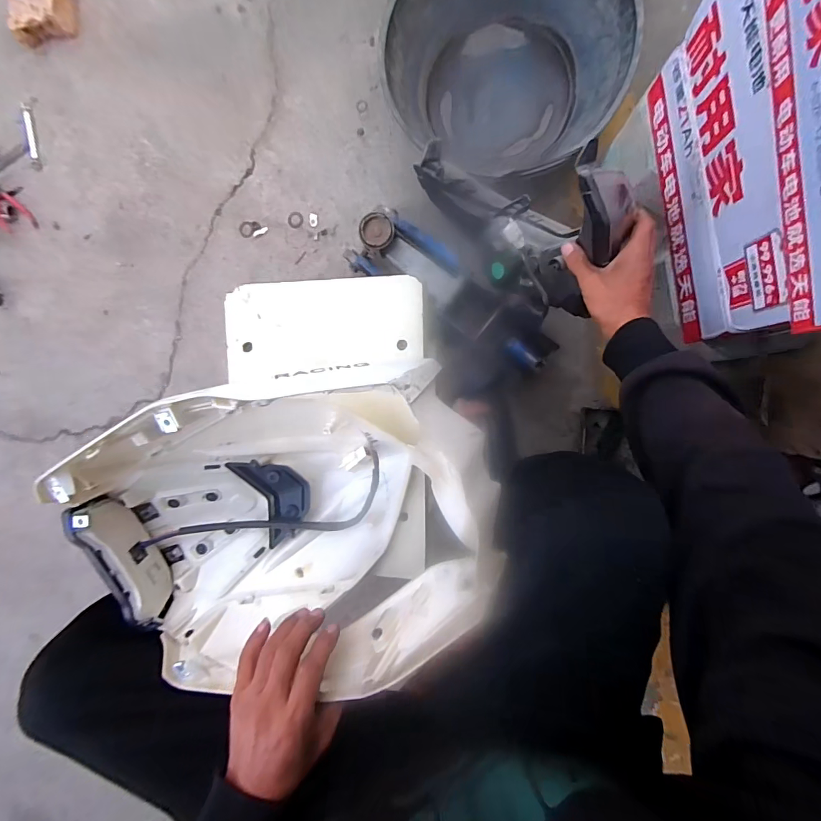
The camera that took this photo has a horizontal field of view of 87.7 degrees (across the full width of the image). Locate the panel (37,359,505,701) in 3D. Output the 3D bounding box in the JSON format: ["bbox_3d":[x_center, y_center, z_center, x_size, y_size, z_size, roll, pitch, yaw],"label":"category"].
[{"bbox_3d":[-0.116,0.121,0.402,0.385,0.185,0.266,-12,92,10],"label":"panel"}]

